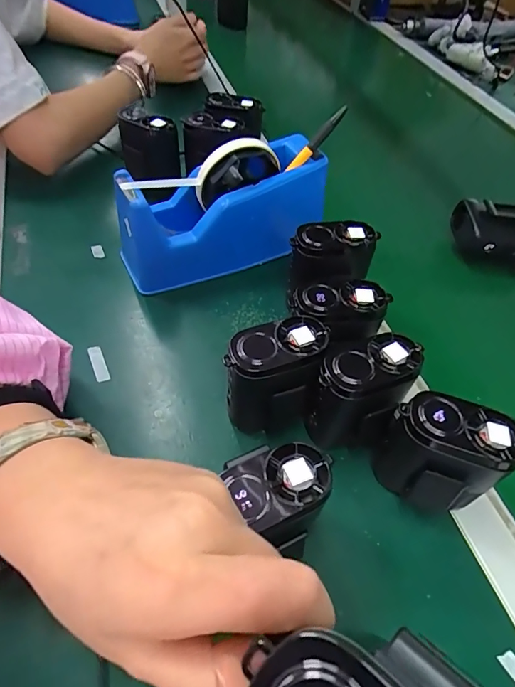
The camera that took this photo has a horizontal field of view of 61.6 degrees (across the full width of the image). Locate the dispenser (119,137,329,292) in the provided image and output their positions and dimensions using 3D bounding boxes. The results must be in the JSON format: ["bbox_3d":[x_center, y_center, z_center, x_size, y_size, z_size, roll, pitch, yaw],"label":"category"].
[{"bbox_3d":[-0.032,-0.131,0.415,0.198,0.107,0.069,-19,55,-19],"label":"dispenser"}]

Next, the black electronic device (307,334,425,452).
[{"bbox_3d":[0.072,0.037,0.302,0.072,0.081,0.041,-21,56,-20],"label":"black electronic device"}]

